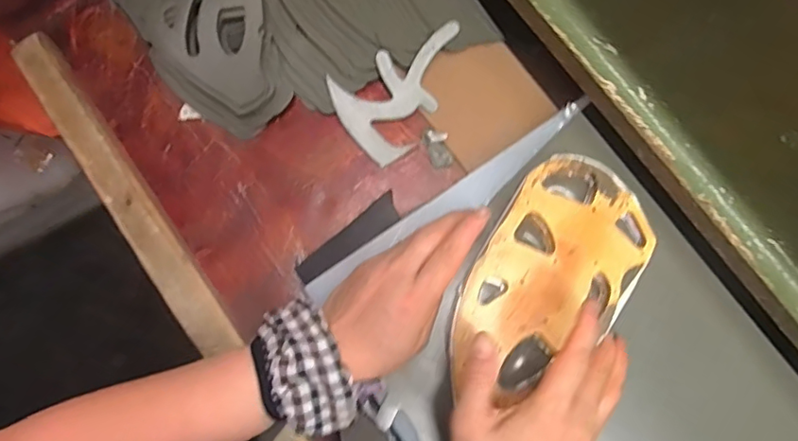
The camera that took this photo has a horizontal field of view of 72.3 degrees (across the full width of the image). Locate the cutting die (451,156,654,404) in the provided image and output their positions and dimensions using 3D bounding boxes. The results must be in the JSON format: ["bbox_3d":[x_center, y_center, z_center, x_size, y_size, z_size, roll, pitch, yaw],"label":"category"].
[{"bbox_3d":[0.109,0.044,0.395,0.104,0.016,0.180,32,80,6],"label":"cutting die"}]

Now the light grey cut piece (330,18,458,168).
[{"bbox_3d":[0.008,-0.107,0.478,0.121,0.007,0.086,-24,97,0],"label":"light grey cut piece"}]

